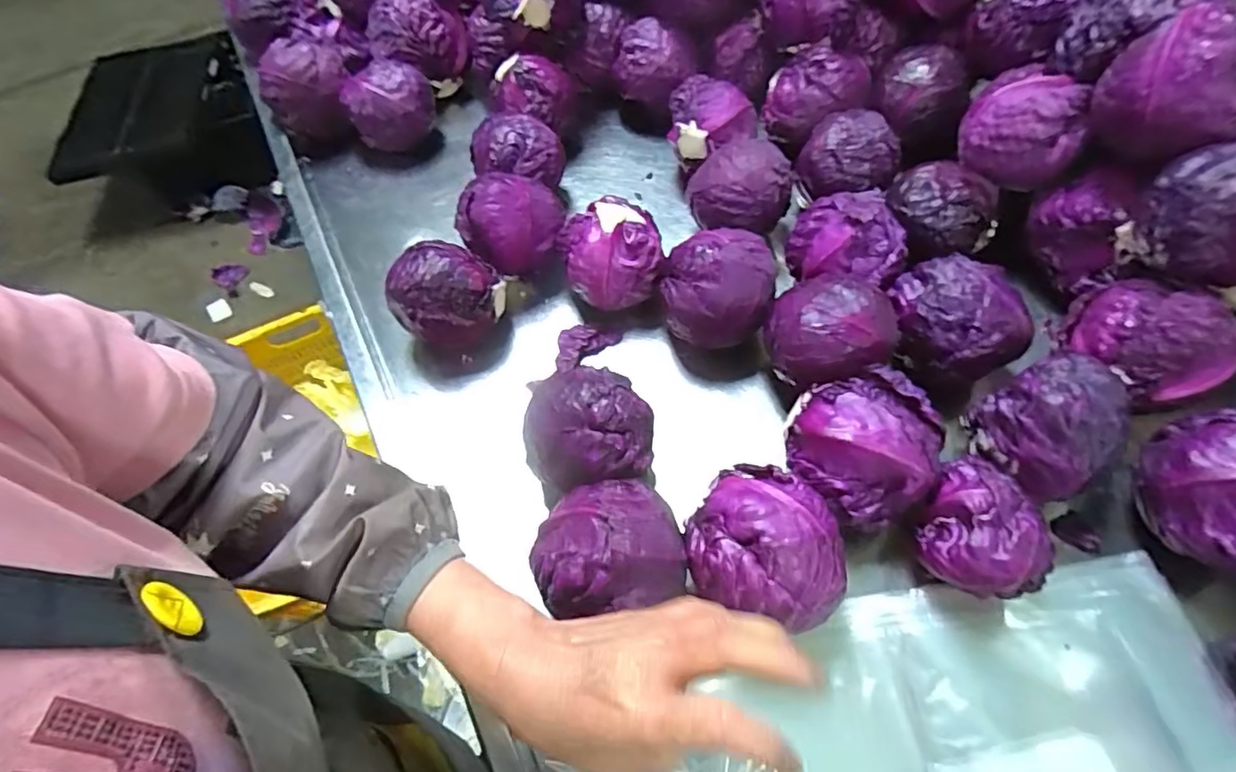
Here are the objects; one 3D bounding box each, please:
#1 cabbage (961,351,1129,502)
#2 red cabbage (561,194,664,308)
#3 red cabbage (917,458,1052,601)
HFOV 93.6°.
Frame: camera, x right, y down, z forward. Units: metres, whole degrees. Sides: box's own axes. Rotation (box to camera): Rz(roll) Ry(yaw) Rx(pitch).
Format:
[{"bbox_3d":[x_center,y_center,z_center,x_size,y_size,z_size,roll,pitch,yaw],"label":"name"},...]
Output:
[{"bbox_3d":[0.317,0.033,0.426,0.085,0.080,0.080,-2,58,3],"label":"cabbage"},{"bbox_3d":[-0.006,-0.122,0.571,0.092,0.093,0.078,-11,58,-3],"label":"red cabbage"},{"bbox_3d":[0.253,0.104,0.404,0.086,0.064,0.091,-2,58,3],"label":"red cabbage"}]

